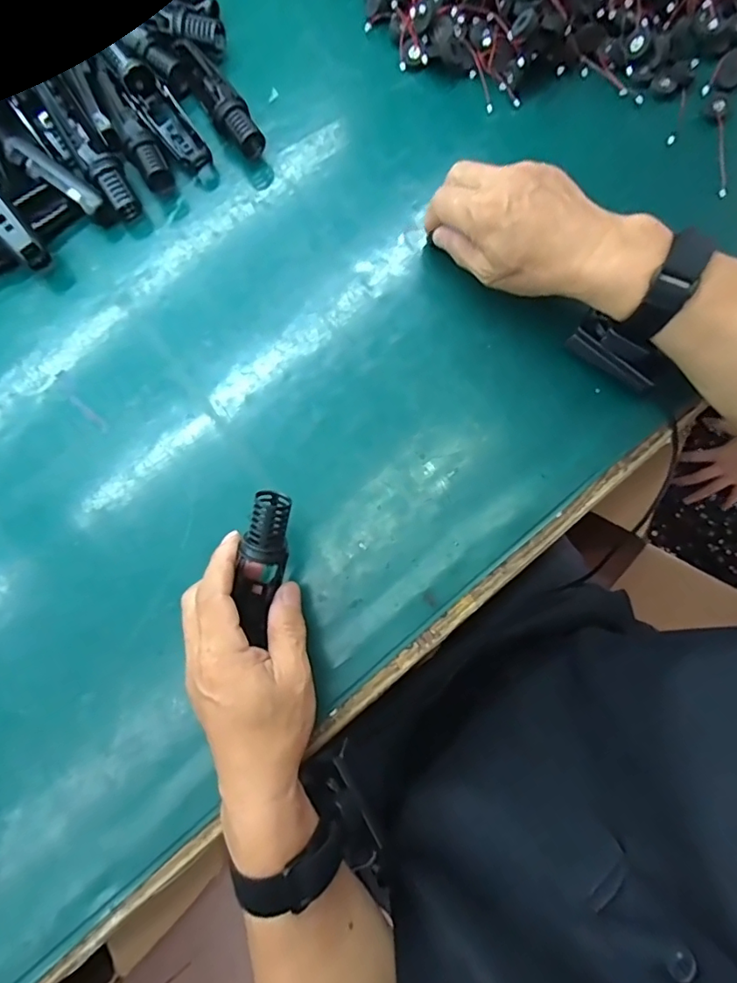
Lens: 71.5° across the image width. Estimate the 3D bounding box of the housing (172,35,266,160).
[{"bbox_3d":[-0.128,-0.335,0.438,0.027,0.032,0.123,-31,80,-5],"label":"housing"}]

